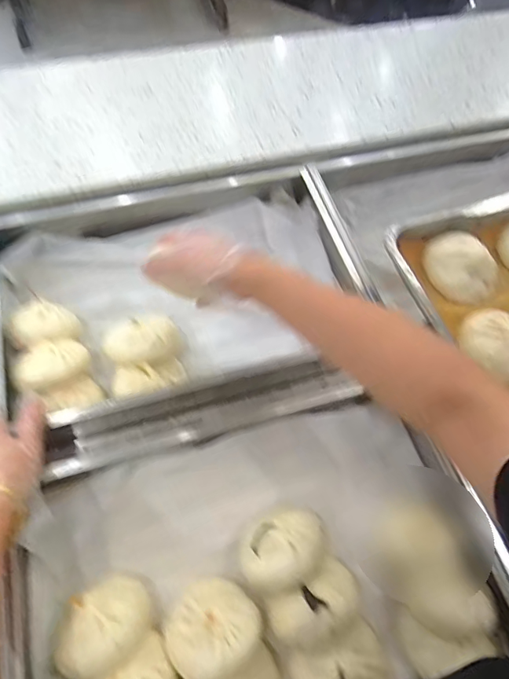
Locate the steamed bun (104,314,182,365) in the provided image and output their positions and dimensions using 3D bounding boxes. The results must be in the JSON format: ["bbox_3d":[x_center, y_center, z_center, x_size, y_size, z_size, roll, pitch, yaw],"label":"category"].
[{"bbox_3d":[-0.138,0.005,0.585,0.092,0.061,0.065,-3,64,-6],"label":"steamed bun"}]

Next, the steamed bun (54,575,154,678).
[{"bbox_3d":[-0.140,0.266,0.440,0.085,0.056,0.070,-28,69,-16],"label":"steamed bun"}]

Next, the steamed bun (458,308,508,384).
[{"bbox_3d":[0.283,0.003,0.539,0.069,0.031,0.087,-40,71,-22],"label":"steamed bun"}]

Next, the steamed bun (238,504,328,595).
[{"bbox_3d":[0.030,0.213,0.486,0.091,0.061,0.073,-29,69,-17],"label":"steamed bun"}]

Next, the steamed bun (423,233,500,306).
[{"bbox_3d":[0.259,-0.091,0.586,0.065,0.046,0.096,-27,67,-17],"label":"steamed bun"}]

